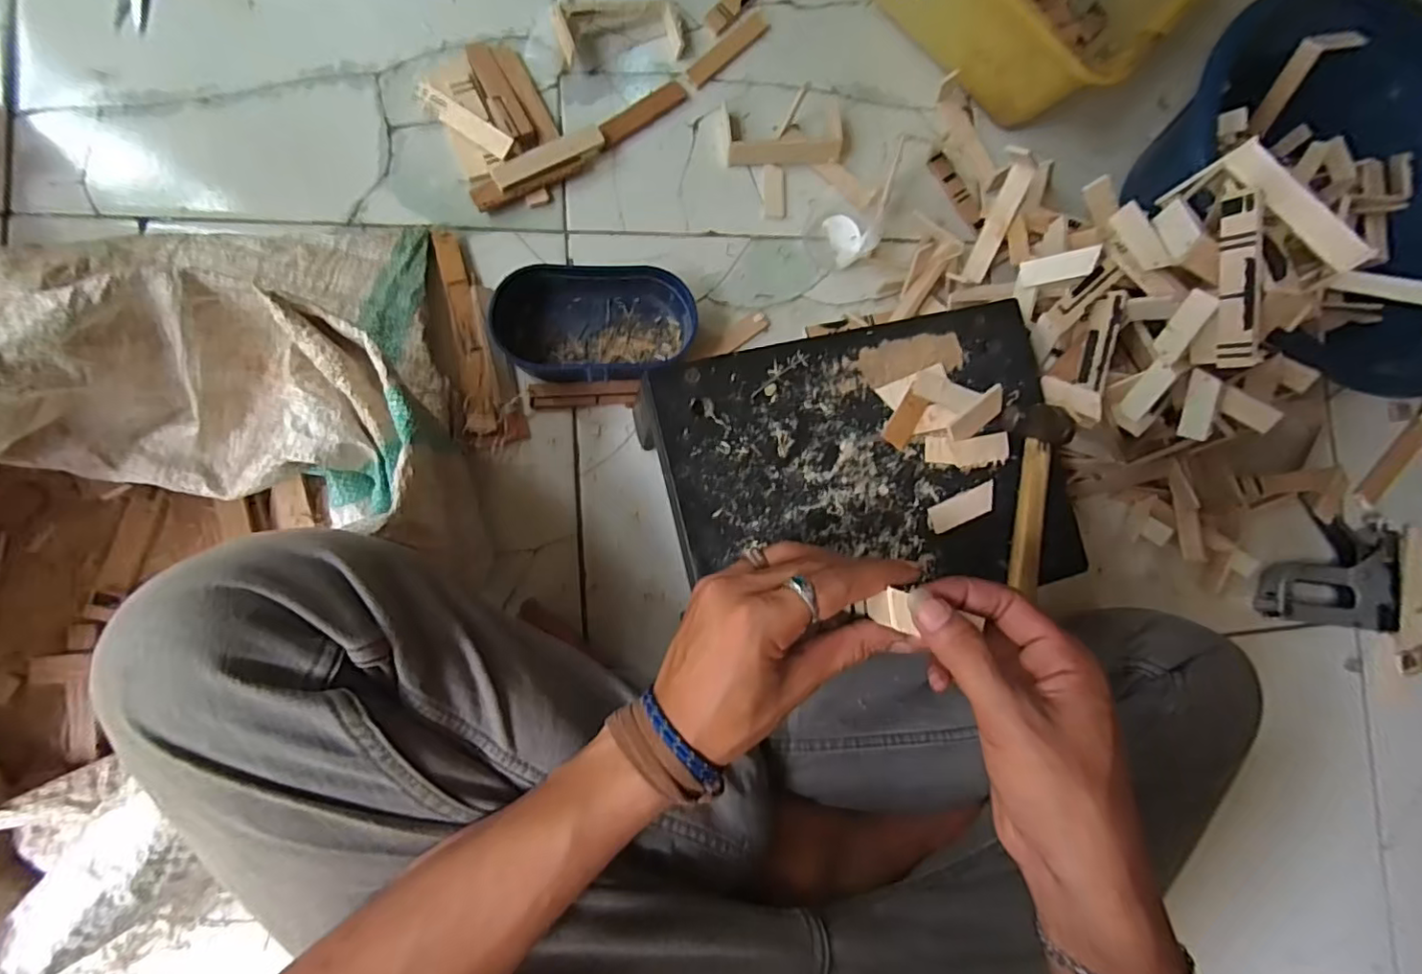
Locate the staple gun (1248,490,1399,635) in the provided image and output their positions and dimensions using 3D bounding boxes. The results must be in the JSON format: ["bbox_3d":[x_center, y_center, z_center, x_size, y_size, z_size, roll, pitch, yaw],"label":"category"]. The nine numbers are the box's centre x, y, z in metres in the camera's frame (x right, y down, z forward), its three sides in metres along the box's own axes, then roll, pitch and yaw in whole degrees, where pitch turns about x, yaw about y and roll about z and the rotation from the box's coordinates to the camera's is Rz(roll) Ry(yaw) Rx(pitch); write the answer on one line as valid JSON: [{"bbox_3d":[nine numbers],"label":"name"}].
[{"bbox_3d":[0.635,0.079,0.616,0.160,0.029,0.125,11,83,-10],"label":"staple gun"}]

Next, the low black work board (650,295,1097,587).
[{"bbox_3d":[0.110,-0.014,0.410,0.274,0.012,0.185,-12,88,-12],"label":"low black work board"}]

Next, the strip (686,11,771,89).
[{"bbox_3d":[0.016,-0.407,0.562,0.019,0.009,0.103,44,79,-5],"label":"strip"}]

